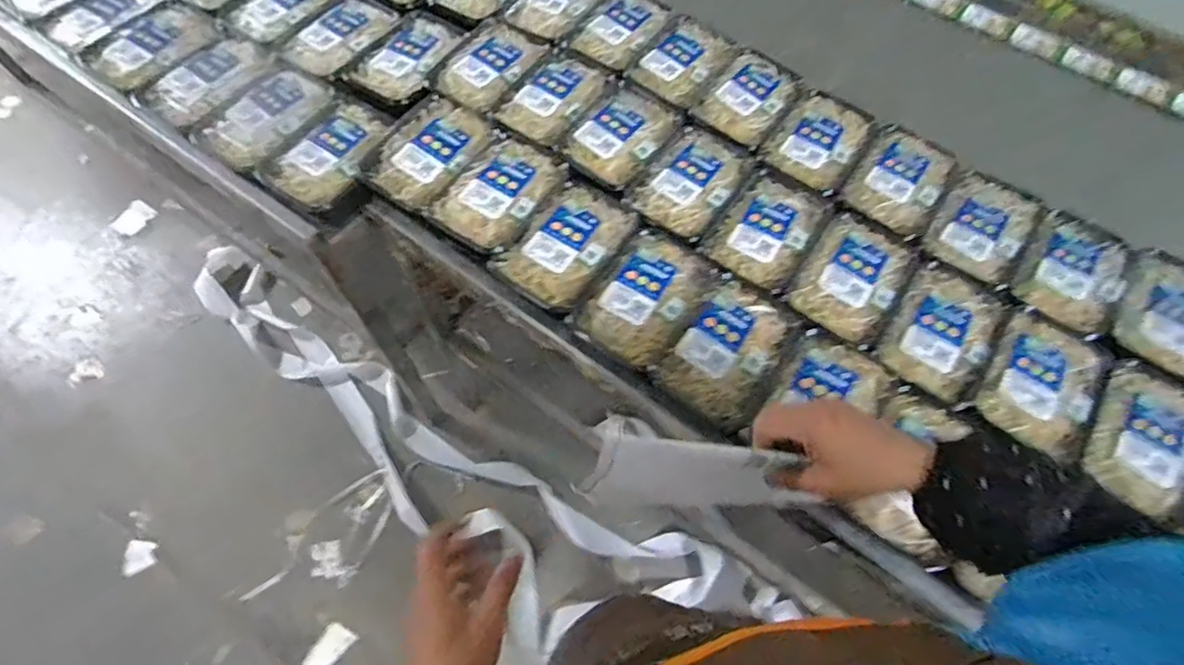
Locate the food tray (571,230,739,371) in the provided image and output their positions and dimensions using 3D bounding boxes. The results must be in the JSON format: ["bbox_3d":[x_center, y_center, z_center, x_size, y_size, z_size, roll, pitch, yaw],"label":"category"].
[{"bbox_3d":[0.071,-0.045,0.721,0.121,0.033,0.171,36,68,14],"label":"food tray"}]

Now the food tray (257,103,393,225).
[{"bbox_3d":[-0.351,-0.234,0.822,0.145,0.047,0.181,38,69,15],"label":"food tray"}]

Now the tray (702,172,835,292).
[{"bbox_3d":[0.238,-0.141,0.786,0.114,0.033,0.166,35,68,14],"label":"tray"}]

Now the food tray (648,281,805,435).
[{"bbox_3d":[0.165,0.021,0.698,0.119,0.033,0.170,35,68,14],"label":"food tray"}]

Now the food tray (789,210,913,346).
[{"bbox_3d":[0.332,-0.069,0.760,0.111,0.045,0.165,35,68,14],"label":"food tray"}]

